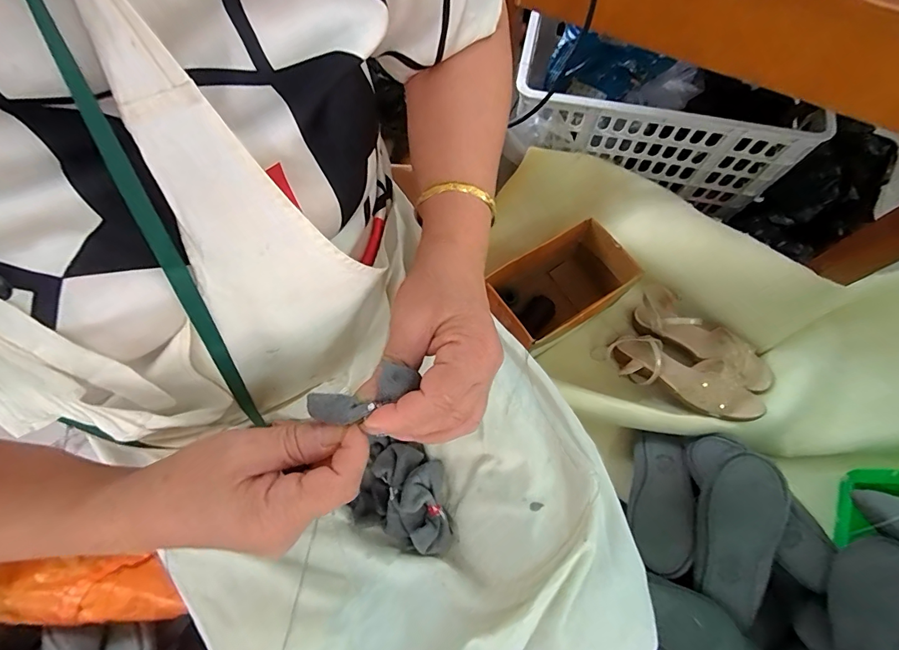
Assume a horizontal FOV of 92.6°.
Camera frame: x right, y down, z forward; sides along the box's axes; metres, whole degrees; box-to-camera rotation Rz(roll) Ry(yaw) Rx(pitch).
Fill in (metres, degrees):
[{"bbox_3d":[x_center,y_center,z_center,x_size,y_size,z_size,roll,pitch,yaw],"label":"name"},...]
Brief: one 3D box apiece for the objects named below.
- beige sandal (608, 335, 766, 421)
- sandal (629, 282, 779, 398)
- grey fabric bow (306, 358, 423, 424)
[{"bbox_3d":[0.396,0.082,0.733,0.244,0.063,0.090,30,74,35],"label":"beige sandal"},{"bbox_3d":[0.451,0.029,0.777,0.090,0.072,0.249,-44,77,-11],"label":"sandal"},{"bbox_3d":[-0.049,0.040,0.247,0.063,0.010,0.024,-23,74,-8],"label":"grey fabric bow"}]

